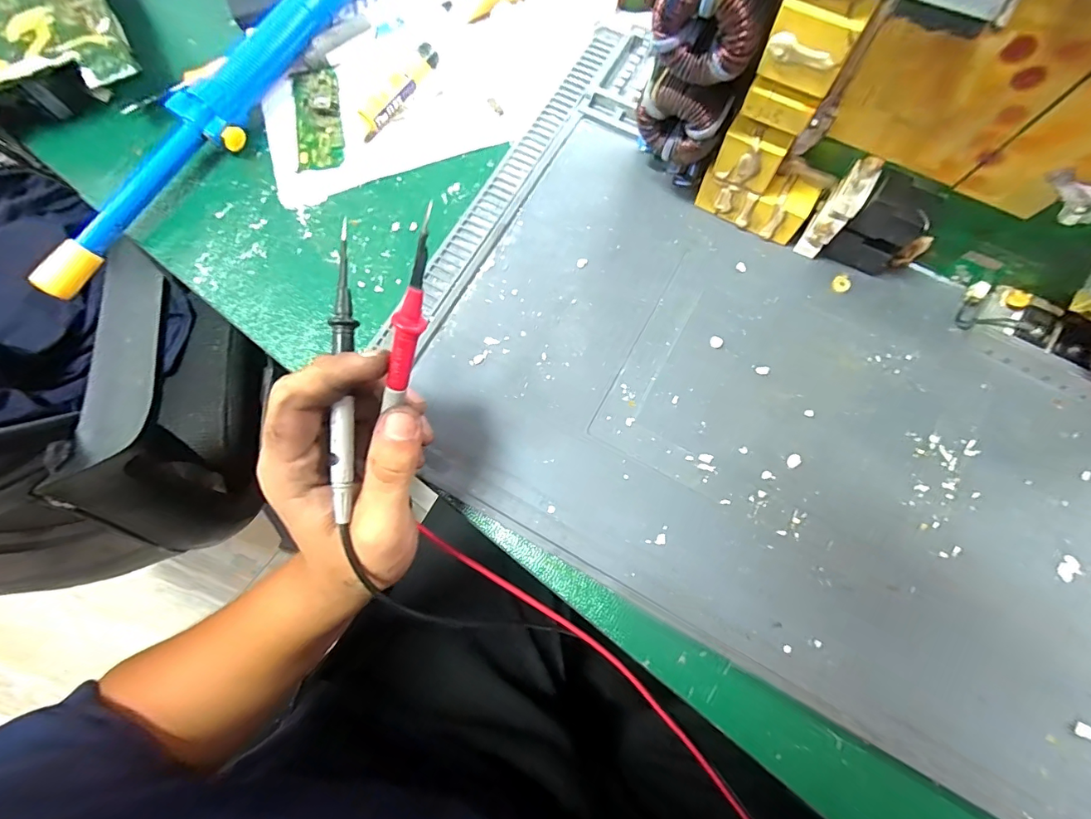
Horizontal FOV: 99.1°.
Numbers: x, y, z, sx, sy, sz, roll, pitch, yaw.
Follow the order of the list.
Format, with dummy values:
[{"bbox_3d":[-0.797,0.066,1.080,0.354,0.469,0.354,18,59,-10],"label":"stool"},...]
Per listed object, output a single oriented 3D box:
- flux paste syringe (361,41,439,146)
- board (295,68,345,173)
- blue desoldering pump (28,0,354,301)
[{"bbox_3d":[-0.102,-0.221,0.321,0.016,0.011,0.078,35,79,10],"label":"flux paste syringe"},{"bbox_3d":[-0.159,-0.205,0.324,0.030,0.005,0.085,-10,75,-1],"label":"board"},{"bbox_3d":[-0.212,-0.202,0.309,0.036,0.029,0.315,33,79,10],"label":"blue desoldering pump"}]

